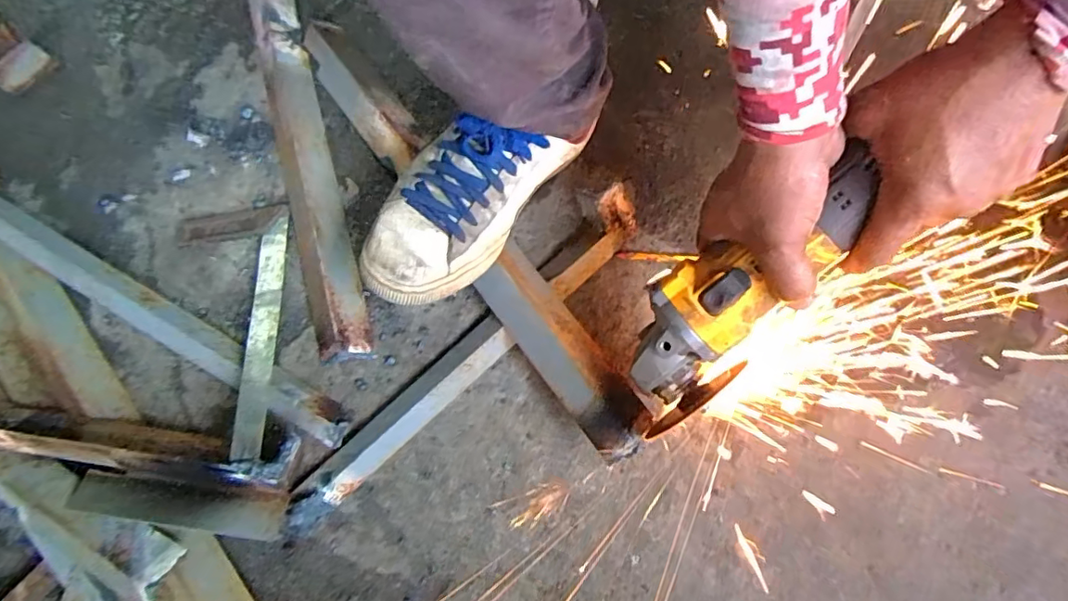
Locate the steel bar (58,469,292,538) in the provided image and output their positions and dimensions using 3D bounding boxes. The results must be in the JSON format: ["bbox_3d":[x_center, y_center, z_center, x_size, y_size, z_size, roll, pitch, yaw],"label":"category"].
[{"bbox_3d":[-0.294,0.168,0.465,0.176,0.007,0.036,7,46,1],"label":"steel bar"}]

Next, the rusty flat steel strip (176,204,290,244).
[{"bbox_3d":[-0.308,-0.076,0.568,0.113,0.009,0.030,-7,66,9],"label":"rusty flat steel strip"}]

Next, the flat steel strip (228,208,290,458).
[{"bbox_3d":[-0.245,0.023,0.507,0.027,0.009,0.234,-6,59,-4],"label":"flat steel strip"}]

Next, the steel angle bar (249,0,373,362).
[{"bbox_3d":[-0.250,-0.196,0.585,0.053,0.039,0.527,-17,74,-1],"label":"steel angle bar"}]

